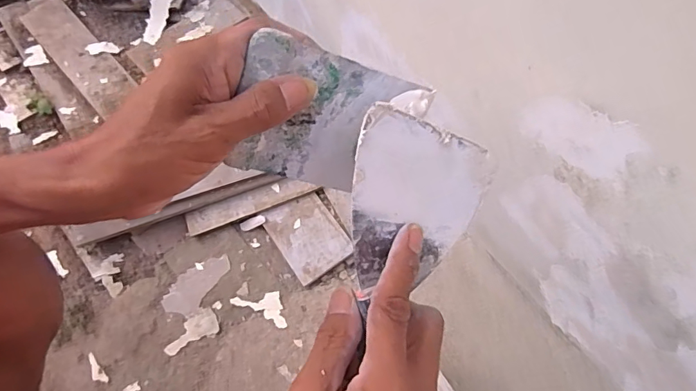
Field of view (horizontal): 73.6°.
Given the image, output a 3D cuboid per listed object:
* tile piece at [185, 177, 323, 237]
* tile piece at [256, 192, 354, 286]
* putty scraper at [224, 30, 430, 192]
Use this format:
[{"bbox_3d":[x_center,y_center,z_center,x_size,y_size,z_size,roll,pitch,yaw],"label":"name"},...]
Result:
[{"bbox_3d":[-0.137,0.011,0.656,0.186,0.006,0.035,-20,76,-3],"label":"tile piece"},{"bbox_3d":[-0.056,0.054,0.645,0.085,0.015,0.118,-30,68,-18],"label":"tile piece"},{"bbox_3d":[-0.013,-0.040,0.265,0.098,0.078,0.006,15,28,-20],"label":"putty scraper"}]

